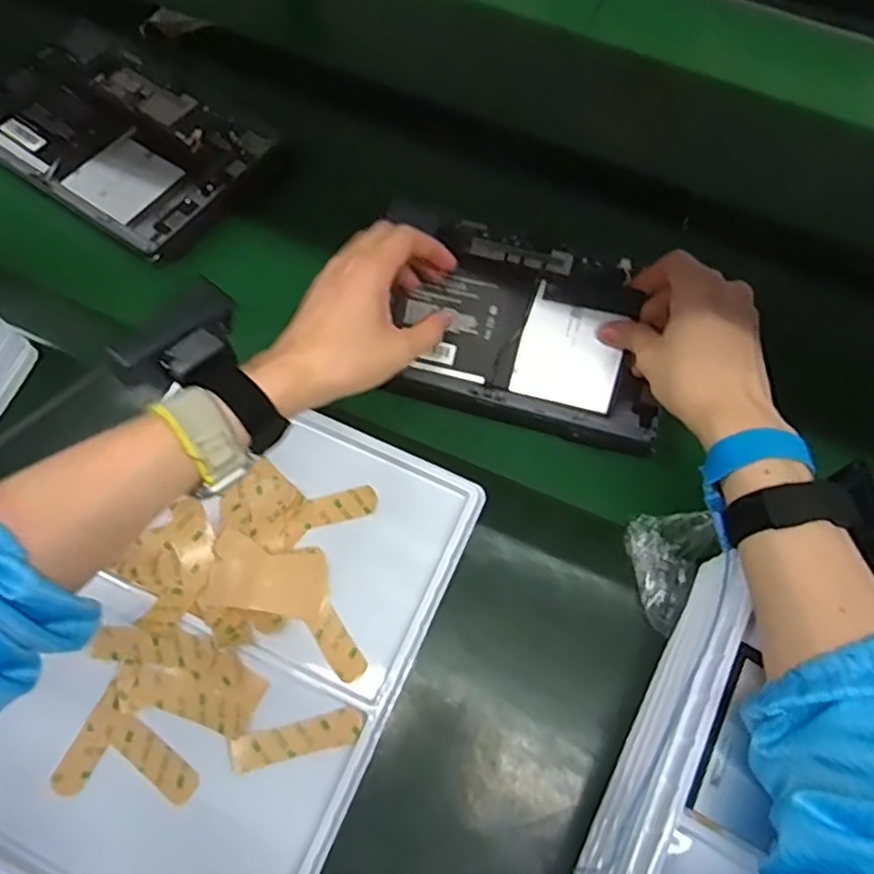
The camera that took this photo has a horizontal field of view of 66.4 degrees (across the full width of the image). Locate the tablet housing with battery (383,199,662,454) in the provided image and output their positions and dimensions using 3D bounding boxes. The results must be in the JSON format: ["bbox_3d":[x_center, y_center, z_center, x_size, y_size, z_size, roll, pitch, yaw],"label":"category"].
[{"bbox_3d":[0.067,-0.078,0.497,0.208,0.014,0.135,14,92,3],"label":"tablet housing with battery"}]

